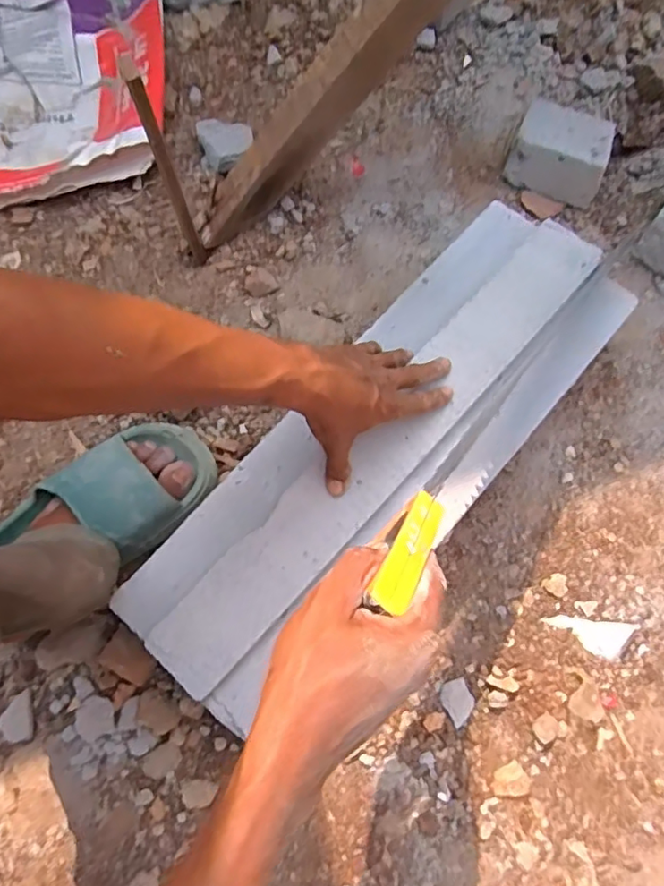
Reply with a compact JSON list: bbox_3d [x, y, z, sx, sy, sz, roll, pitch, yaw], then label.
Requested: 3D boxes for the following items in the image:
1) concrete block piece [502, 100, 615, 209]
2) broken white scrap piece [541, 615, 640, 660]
[{"bbox_3d":[0.285,-0.362,0.733,0.120,0.079,0.086,26,76,8],"label":"concrete block piece"},{"bbox_3d":[0.271,0.204,0.613,0.091,0.013,0.036,7,74,3],"label":"broken white scrap piece"}]

